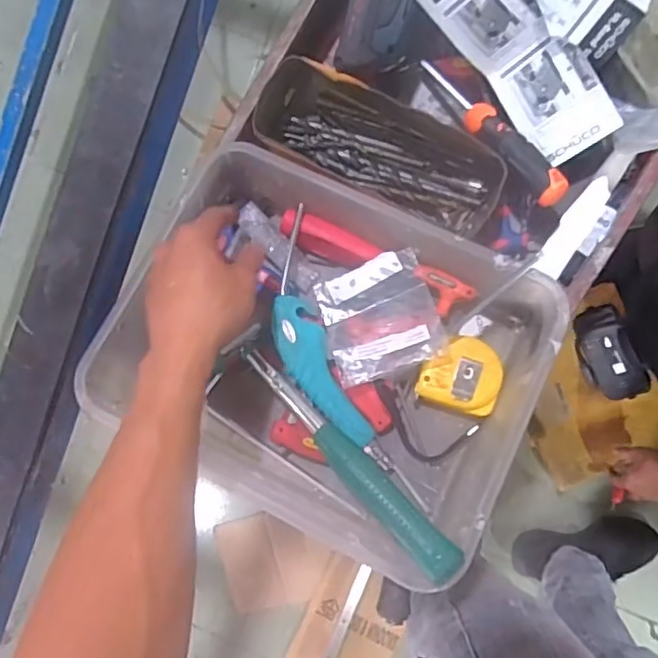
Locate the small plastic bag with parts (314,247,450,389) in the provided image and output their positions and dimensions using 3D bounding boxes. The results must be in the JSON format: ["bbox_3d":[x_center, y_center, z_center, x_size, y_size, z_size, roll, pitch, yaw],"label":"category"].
[{"bbox_3d":[0.044,-0.010,0.539,0.098,0.020,0.105,-18,62,7],"label":"small plastic bag with parts"}]

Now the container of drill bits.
[{"bbox_3d":[0.046,-0.169,0.563,0.237,0.060,0.096,28,94,5],"label":"container of drill bits"}]

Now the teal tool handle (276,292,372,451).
[{"bbox_3d":[-0.010,0.038,0.534,0.041,0.028,0.143,-26,89,6],"label":"teal tool handle"}]

